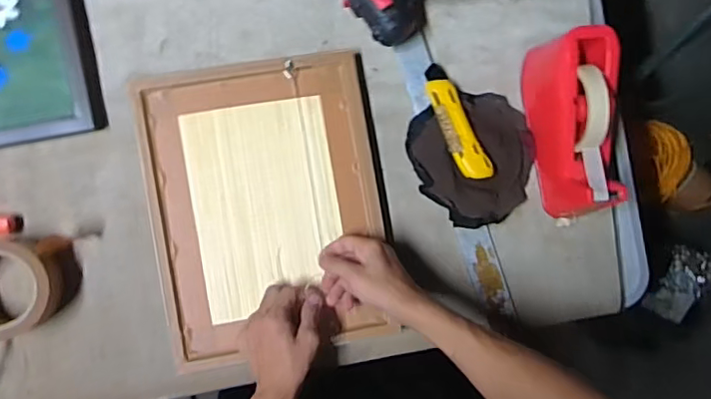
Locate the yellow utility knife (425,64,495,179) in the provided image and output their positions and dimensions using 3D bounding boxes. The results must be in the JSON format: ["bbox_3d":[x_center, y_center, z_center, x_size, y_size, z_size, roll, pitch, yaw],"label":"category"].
[{"bbox_3d":[0.118,-0.091,0.665,0.038,0.020,0.146,-20,79,-8],"label":"yellow utility knife"}]

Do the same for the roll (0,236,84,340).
[{"bbox_3d":[-0.361,0.091,0.595,0.115,0.062,0.098,-11,90,-8],"label":"roll"}]

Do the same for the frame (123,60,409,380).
[{"bbox_3d":[-0.100,0.009,0.646,0.252,0.023,0.329,-10,91,-9],"label":"frame"}]

